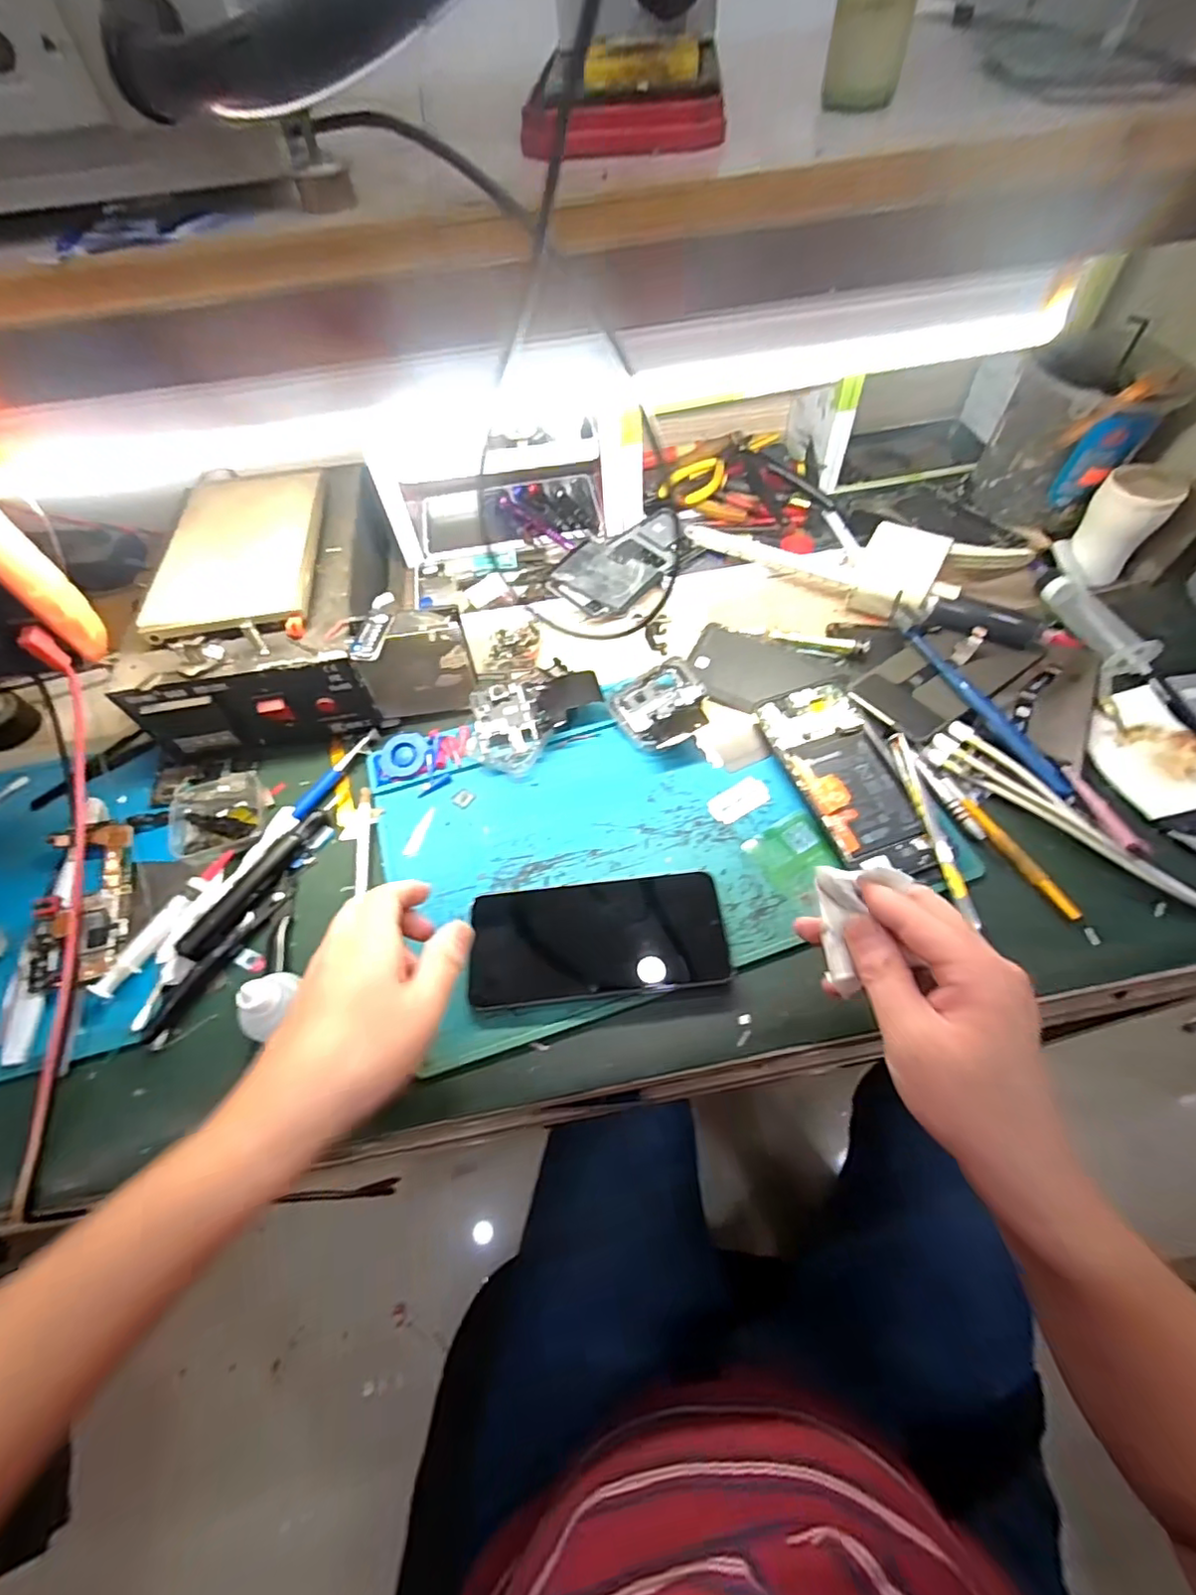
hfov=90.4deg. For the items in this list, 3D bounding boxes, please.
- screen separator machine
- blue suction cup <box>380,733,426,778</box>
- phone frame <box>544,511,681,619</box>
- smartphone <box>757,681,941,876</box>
[{"bbox_3d":[-0.233,-0.165,0.490,0.232,0.095,0.224,-11,58,-2],"label":"screen separator machine"},{"bbox_3d":[-0.150,-0.034,0.459,0.036,0.010,0.037,-2,58,3],"label":"blue suction cup"},{"bbox_3d":[0.031,-0.228,0.567,0.085,0.012,0.150,38,67,21],"label":"phone frame"},{"bbox_3d":[0.175,-0.017,0.422,0.070,0.014,0.156,-14,58,-4],"label":"smartphone"}]

